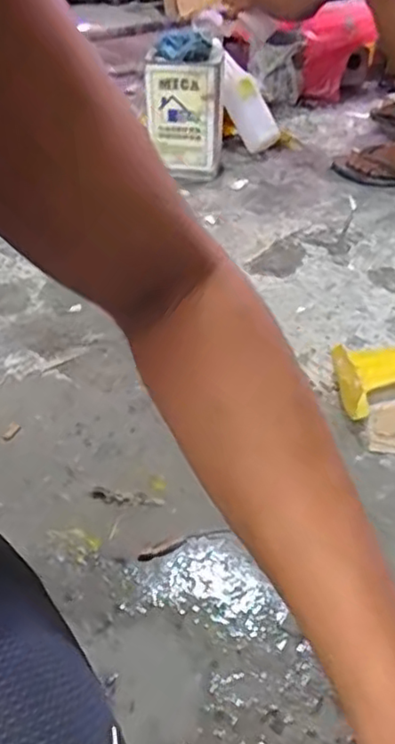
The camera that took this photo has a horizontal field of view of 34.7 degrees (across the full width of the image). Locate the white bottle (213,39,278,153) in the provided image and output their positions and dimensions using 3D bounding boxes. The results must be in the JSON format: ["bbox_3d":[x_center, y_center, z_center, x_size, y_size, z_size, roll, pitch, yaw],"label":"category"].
[{"bbox_3d":[0.104,-0.637,1.466,0.073,0.261,0.075,-28,4,-25],"label":"white bottle"}]

